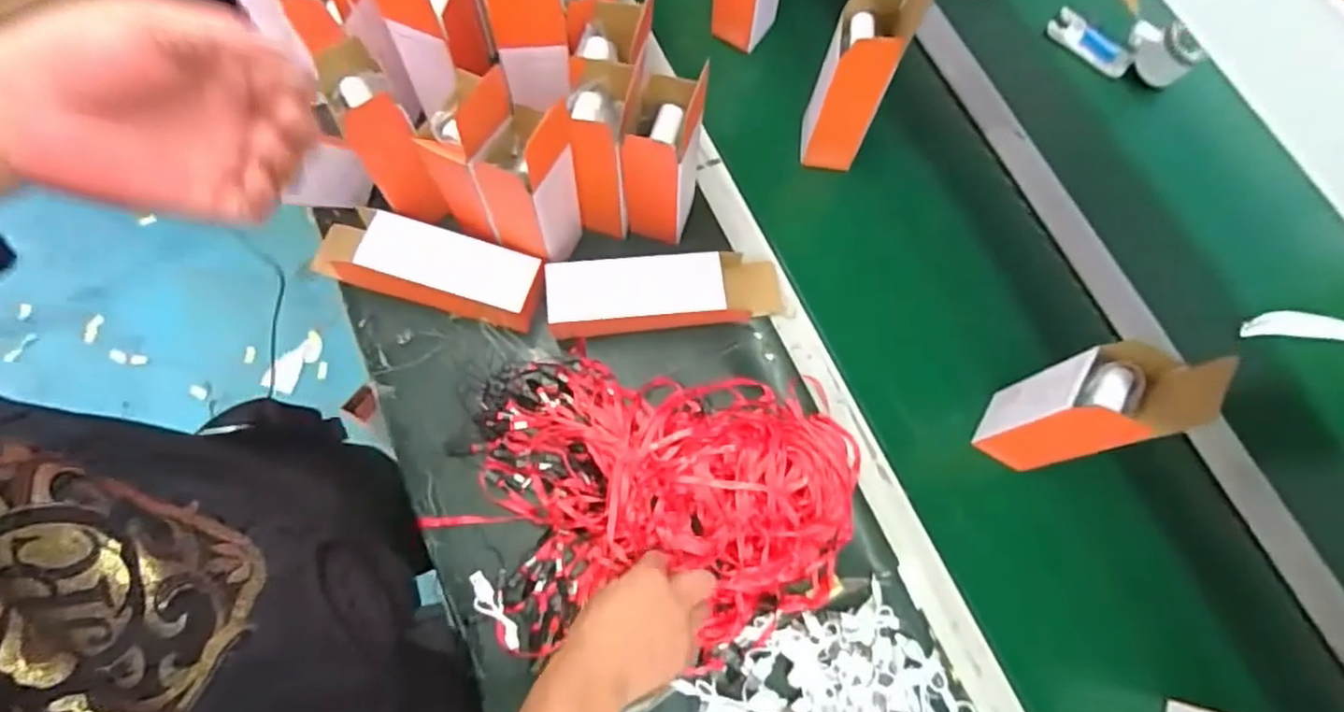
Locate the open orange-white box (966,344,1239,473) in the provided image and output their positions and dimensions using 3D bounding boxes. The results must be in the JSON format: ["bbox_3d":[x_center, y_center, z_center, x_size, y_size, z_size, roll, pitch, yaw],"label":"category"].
[{"bbox_3d":[0.352,0.043,0.592,0.069,0.228,0.073,36,74,1],"label":"open orange-white box"}]

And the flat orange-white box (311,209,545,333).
[{"bbox_3d":[-0.251,-0.091,0.715,0.241,0.054,0.076,15,73,2],"label":"flat orange-white box"}]

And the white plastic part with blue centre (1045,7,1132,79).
[{"bbox_3d":[0.510,-0.381,0.839,0.105,0.036,0.005,41,55,4],"label":"white plastic part with blue centre"}]

